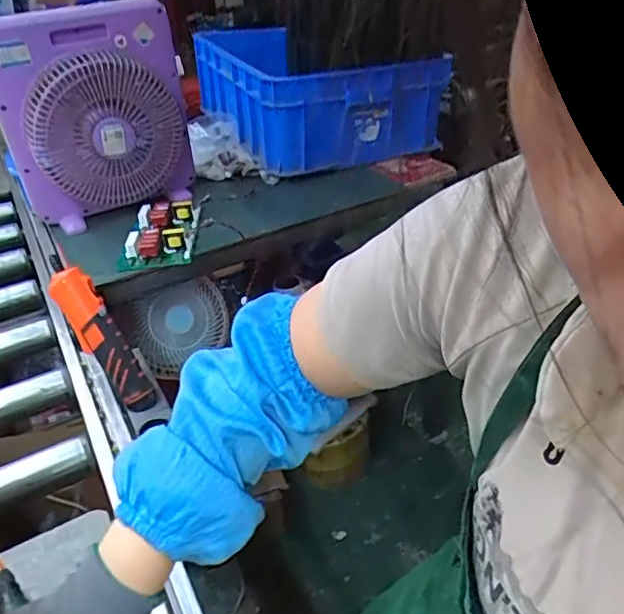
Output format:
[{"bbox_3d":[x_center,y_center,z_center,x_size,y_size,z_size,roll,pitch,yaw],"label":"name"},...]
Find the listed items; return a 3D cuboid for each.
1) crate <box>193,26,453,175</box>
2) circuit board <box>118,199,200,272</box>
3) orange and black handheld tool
[{"bbox_3d":[-0.027,-0.532,1.384,0.404,0.203,0.662,-19,35,-20],"label":"crate"},{"bbox_3d":[-0.253,-0.127,0.967,0.116,0.040,0.188,-5,33,1],"label":"circuit board"},{"bbox_3d":[-0.254,0.043,0.693,0.039,0.191,0.040,-14,19,45],"label":"orange and black handheld tool"}]

